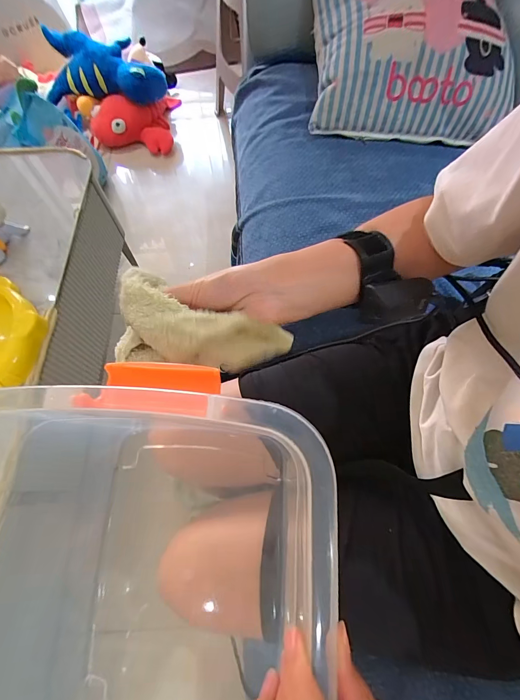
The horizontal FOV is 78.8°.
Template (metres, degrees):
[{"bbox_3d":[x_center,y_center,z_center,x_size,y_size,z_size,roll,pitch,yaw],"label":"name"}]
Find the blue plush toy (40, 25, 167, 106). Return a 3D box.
[{"bbox_3d":[-0.631,-1.115,1.273,0.451,0.263,0.136,-12,67,-5],"label":"blue plush toy"}]

